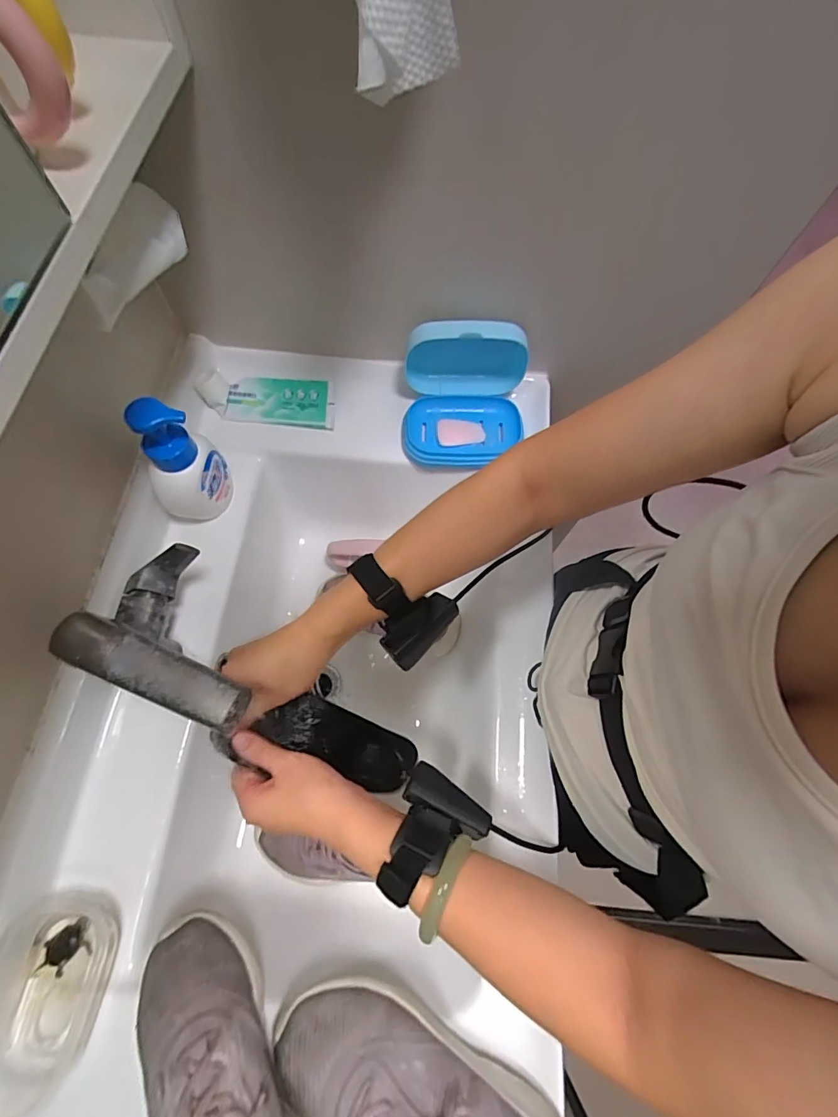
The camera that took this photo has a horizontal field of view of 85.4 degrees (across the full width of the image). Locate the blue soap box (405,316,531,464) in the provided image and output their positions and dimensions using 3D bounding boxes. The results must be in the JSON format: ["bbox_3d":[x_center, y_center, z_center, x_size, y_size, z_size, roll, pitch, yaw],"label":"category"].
[{"bbox_3d":[0.056,-0.195,0.544,0.149,0.113,0.130,1,68,-1],"label":"blue soap box"}]

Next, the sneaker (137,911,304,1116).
[{"bbox_3d":[-0.144,0.383,0.320,0.083,0.084,0.223,-29,59,-12],"label":"sneaker"}]

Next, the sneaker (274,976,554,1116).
[{"bbox_3d":[-0.003,0.391,0.318,0.226,0.105,0.085,19,68,20],"label":"sneaker"}]

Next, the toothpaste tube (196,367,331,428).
[{"bbox_3d":[-0.194,-0.205,0.586,0.165,0.036,0.060,5,93,1],"label":"toothpaste tube"}]

